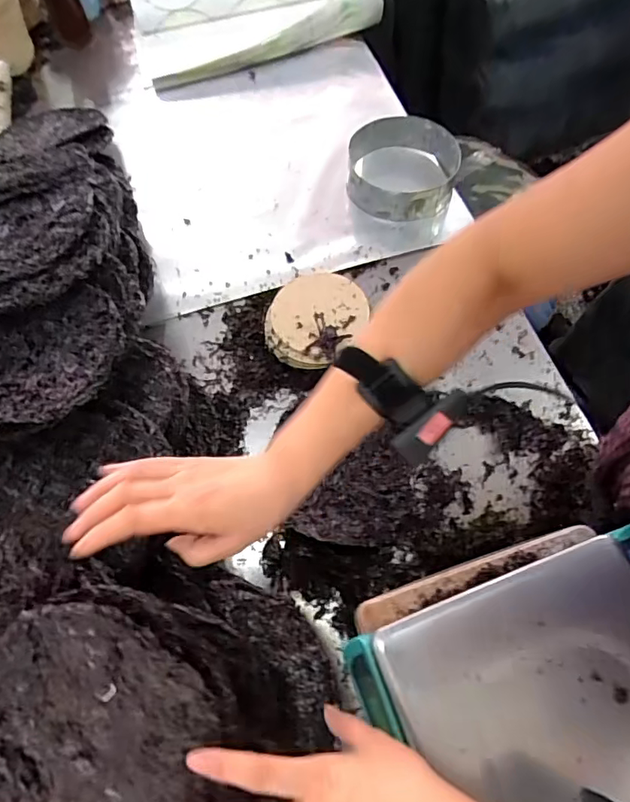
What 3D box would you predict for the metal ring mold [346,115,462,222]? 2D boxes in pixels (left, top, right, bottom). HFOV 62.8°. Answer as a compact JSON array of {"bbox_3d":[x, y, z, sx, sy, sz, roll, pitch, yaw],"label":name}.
[{"bbox_3d":[0.144,-0.385,0.856,0.180,0.057,0.182,2,64,3],"label":"metal ring mold"}]

